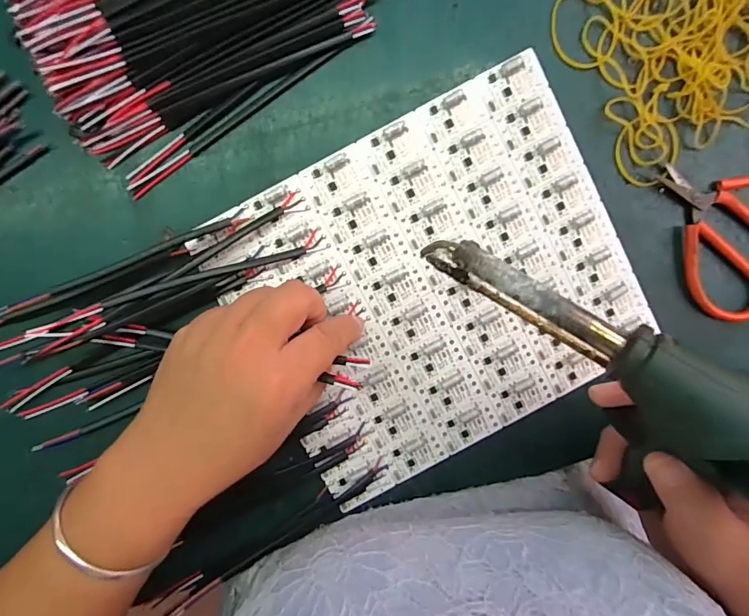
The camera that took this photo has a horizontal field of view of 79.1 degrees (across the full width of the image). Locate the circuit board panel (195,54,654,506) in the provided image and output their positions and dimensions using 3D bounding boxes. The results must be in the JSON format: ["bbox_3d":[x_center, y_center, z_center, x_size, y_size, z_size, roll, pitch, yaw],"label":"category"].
[{"bbox_3d":[0.040,-0.011,0.287,0.236,0.008,0.205,-28,99,1],"label":"circuit board panel"}]

